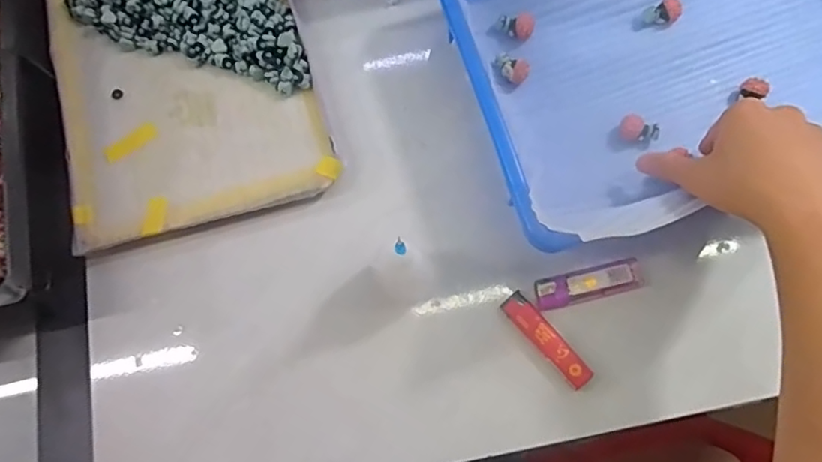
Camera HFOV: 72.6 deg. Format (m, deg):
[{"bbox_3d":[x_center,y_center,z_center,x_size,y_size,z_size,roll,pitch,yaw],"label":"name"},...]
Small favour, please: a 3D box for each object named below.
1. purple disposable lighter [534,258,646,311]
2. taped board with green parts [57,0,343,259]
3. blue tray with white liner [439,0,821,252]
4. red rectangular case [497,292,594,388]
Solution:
[{"bbox_3d":[0.133,0.039,0.414,0.083,0.015,0.024,-14,77,-2],"label":"purple disposable lighter"},{"bbox_3d":[-0.189,-0.145,0.457,0.193,0.018,0.294,-17,77,-3],"label":"taped board with green parts"},{"bbox_3d":[0.224,-0.148,0.430,0.364,0.066,0.253,-18,77,-3],"label":"blue tray with white liner"},{"bbox_3d":[0.097,0.078,0.402,0.019,0.009,0.078,-40,79,-8],"label":"red rectangular case"}]

